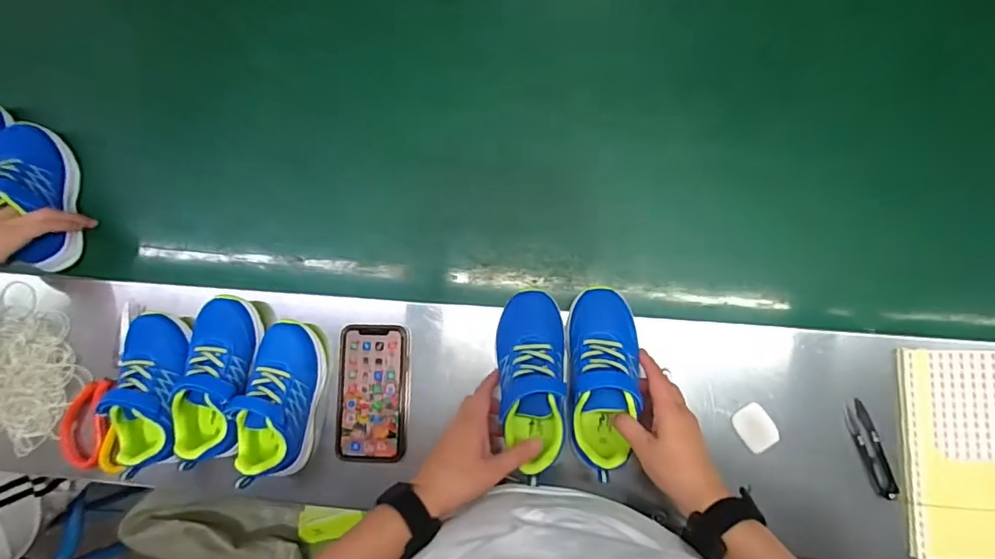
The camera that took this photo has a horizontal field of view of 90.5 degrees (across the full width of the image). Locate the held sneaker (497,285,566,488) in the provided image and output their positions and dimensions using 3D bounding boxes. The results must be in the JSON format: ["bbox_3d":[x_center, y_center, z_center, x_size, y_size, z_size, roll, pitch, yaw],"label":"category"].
[{"bbox_3d":[0.035,0.106,0.516,0.069,0.068,0.187,-4,71,5],"label":"held sneaker"}]

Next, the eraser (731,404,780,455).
[{"bbox_3d":[0.276,0.159,0.528,0.035,0.009,0.047,-31,83,2],"label":"eraser"}]

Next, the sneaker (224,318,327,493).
[{"bbox_3d":[-0.240,0.129,0.536,0.066,0.063,0.160,8,86,6],"label":"sneaker"}]

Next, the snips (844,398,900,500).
[{"bbox_3d":[0.393,0.179,0.518,0.021,0.006,0.101,-20,84,3],"label":"snips"}]

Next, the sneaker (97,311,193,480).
[{"bbox_3d":[-0.385,0.122,0.554,0.078,0.065,0.170,-1,85,5],"label":"sneaker"}]

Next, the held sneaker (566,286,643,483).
[{"bbox_3d":[0.109,0.099,0.510,0.070,0.062,0.184,2,73,5],"label":"held sneaker"}]

